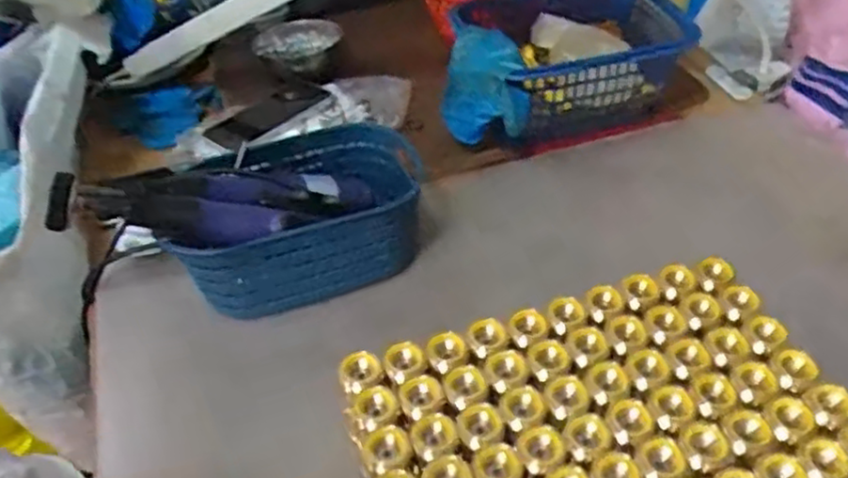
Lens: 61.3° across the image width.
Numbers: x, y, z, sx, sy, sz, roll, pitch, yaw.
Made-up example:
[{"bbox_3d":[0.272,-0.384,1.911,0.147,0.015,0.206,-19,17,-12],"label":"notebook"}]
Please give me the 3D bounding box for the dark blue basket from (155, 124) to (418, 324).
[{"bbox_3d":[-0.112,-0.020,0.691,0.230,0.098,0.144,-13,45,-11],"label":"dark blue basket"}]

